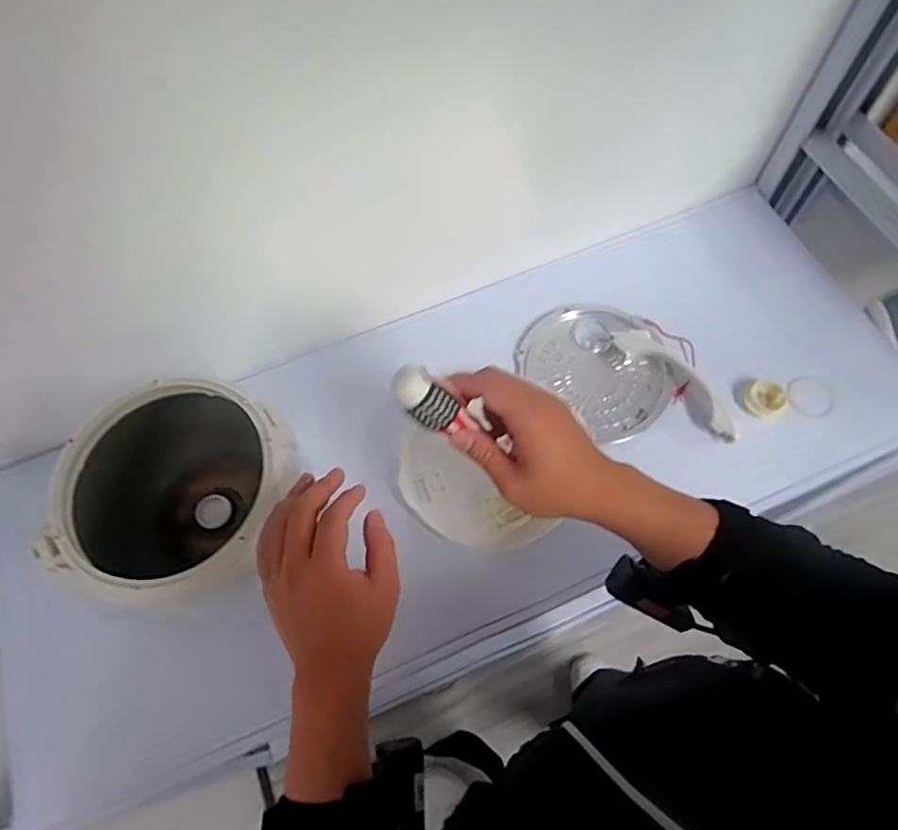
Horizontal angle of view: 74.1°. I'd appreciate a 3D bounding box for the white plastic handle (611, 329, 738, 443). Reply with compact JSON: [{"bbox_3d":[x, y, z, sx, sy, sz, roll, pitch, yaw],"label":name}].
[{"bbox_3d":[0.284,-0.042,0.733,0.049,0.043,0.188,-37,69,-13],"label":"white plastic handle"}]

